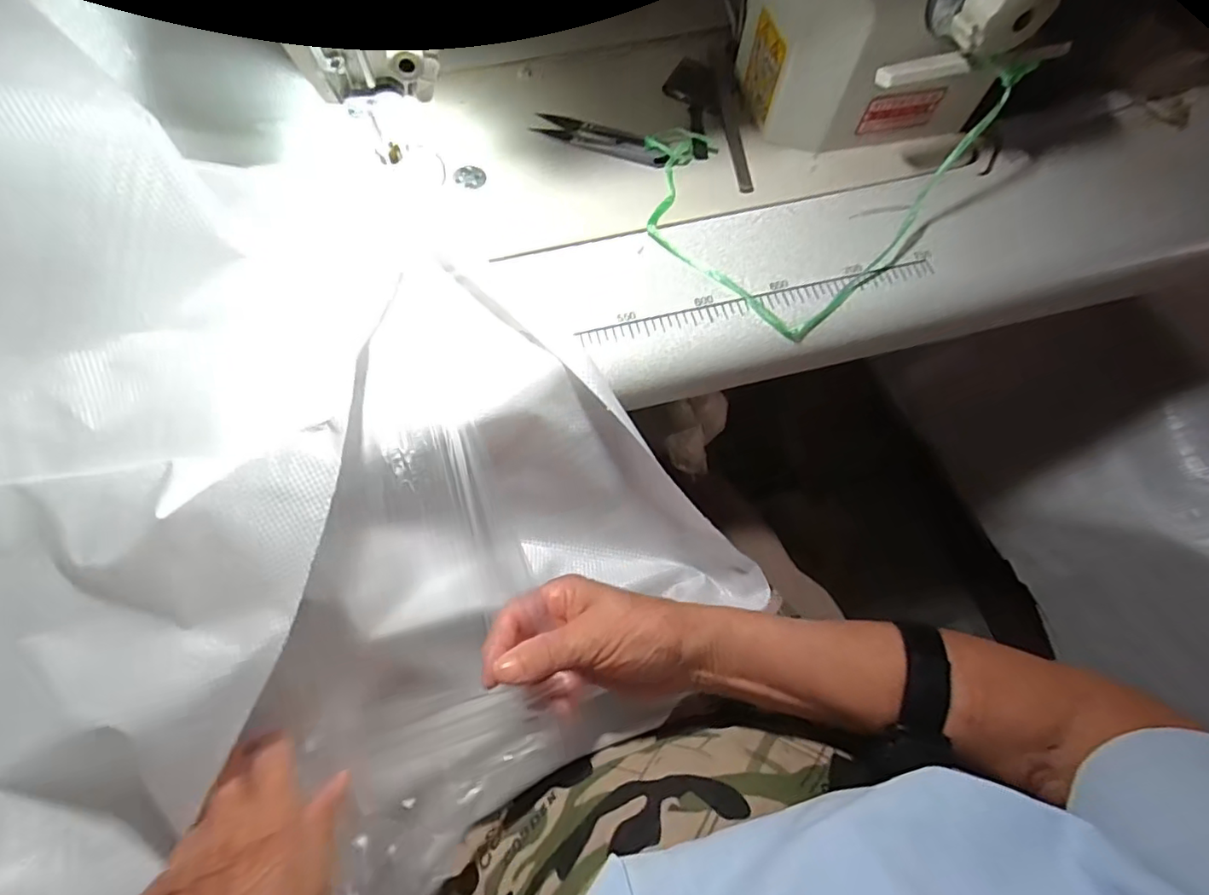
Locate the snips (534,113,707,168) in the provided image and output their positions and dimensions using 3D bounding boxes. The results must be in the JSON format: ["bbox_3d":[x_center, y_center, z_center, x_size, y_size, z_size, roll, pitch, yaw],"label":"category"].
[{"bbox_3d":[0.010,-0.215,0.403,0.122,0.006,0.028,14,68,5],"label":"snips"}]

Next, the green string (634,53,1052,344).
[{"bbox_3d":[0.122,-0.190,0.357,0.185,0.076,0.166,-42,74,-16],"label":"green string"}]

